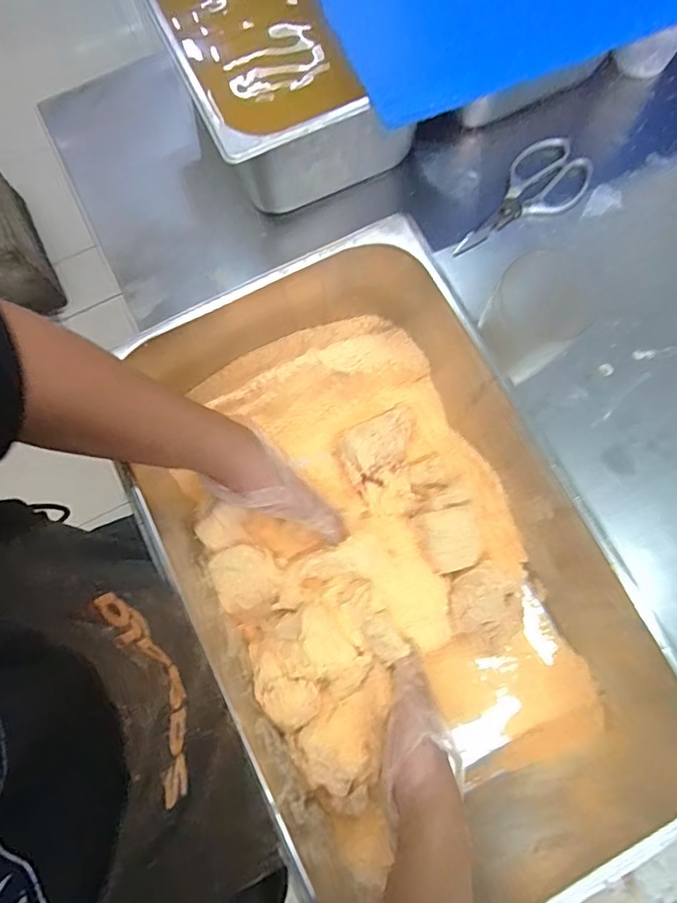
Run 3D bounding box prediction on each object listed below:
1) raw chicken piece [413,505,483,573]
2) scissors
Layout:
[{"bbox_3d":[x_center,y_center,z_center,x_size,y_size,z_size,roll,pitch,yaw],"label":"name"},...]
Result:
[{"bbox_3d":[0.104,0.080,0.467,0.055,0.028,0.056,-16,80,-2],"label":"raw chicken piece"},{"bbox_3d":[0.215,-0.299,0.610,0.193,0.011,0.084,-40,82,-6],"label":"scissors"}]

